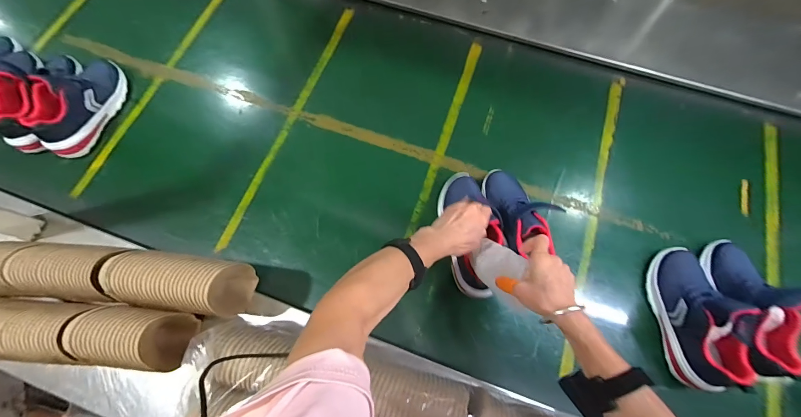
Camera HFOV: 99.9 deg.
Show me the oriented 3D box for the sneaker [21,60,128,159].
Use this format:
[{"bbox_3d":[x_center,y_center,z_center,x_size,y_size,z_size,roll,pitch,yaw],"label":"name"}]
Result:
[{"bbox_3d":[-0.691,-0.228,0.721,0.087,0.106,0.238,14,71,5],"label":"sneaker"}]

